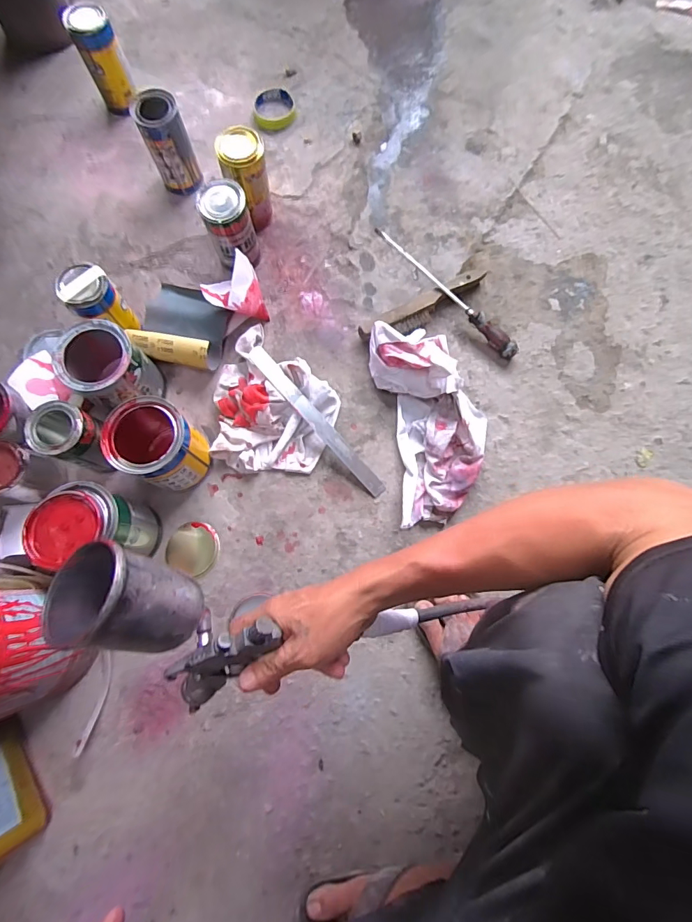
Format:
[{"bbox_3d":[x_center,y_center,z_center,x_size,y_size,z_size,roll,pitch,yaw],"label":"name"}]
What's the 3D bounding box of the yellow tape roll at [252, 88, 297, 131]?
[{"bbox_3d":[-0.141,-0.693,0.824,0.085,0.023,0.085,-12,79,-3],"label":"yellow tape roll"}]

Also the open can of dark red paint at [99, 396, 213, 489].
[{"bbox_3d":[-0.264,-0.023,0.606,0.104,0.121,0.104,22,77,3],"label":"open can of dark red paint"}]

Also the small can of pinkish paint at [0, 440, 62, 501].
[{"bbox_3d":[-0.468,0.018,0.597,0.066,0.106,0.069,0,77,-2],"label":"small can of pinkish paint"}]

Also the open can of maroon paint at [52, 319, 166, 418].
[{"bbox_3d":[-0.350,-0.134,0.637,0.103,0.133,0.109,0,77,-2],"label":"open can of maroon paint"}]

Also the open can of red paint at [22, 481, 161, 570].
[{"bbox_3d":[-0.336,0.092,0.573,0.103,0.148,0.108,-11,78,-5],"label":"open can of red paint"}]

